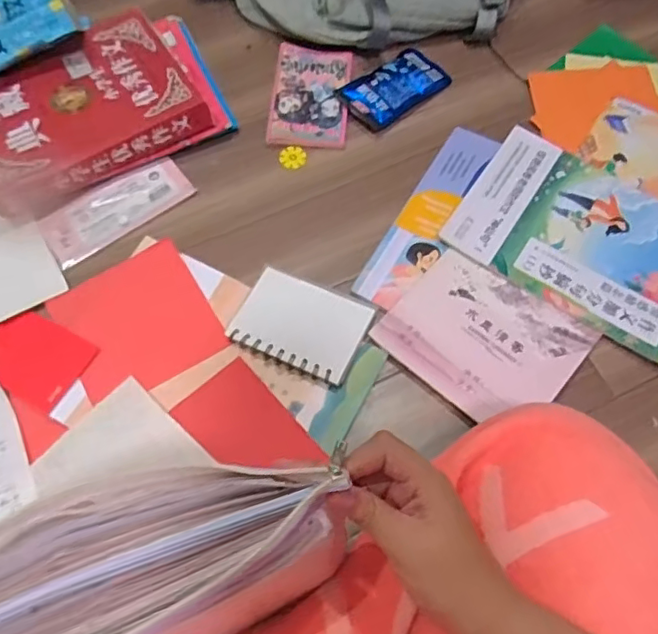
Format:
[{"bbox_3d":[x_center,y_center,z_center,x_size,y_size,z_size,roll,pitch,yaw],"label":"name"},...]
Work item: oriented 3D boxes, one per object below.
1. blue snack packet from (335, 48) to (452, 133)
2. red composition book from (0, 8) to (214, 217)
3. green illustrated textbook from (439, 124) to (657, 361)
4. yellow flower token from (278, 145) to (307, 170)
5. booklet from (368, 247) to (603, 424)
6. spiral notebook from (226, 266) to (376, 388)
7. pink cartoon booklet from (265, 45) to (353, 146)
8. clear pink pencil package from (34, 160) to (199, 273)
[{"bbox_3d":[0.081,-0.289,0.747,0.134,0.011,0.077,-37,68,-15],"label":"blue snack packet"},{"bbox_3d":[-0.300,-0.244,0.714,0.262,0.056,0.196,-30,66,-12],"label":"red composition book"},{"bbox_3d":[0.274,-0.087,0.637,0.258,0.010,0.179,32,69,17],"label":"green illustrated textbook"},{"bbox_3d":[-0.043,-0.191,0.711,0.032,0.006,0.031,-1,63,2],"label":"yellow flower token"},{"bbox_3d":[0.155,0.017,0.597,0.172,0.007,0.152,41,71,20],"label":"booklet"},{"bbox_3d":[-0.029,0.006,0.598,0.126,0.011,0.087,23,71,16],"label":"spiral notebook"},{"bbox_3d":[-0.022,-0.279,0.745,0.094,0.007,0.159,5,66,-1],"label":"pink cartoon booklet"},{"bbox_3d":[-0.242,-0.125,0.682,0.167,0.008,0.072,-32,66,-13],"label":"clear pink pencil package"}]

